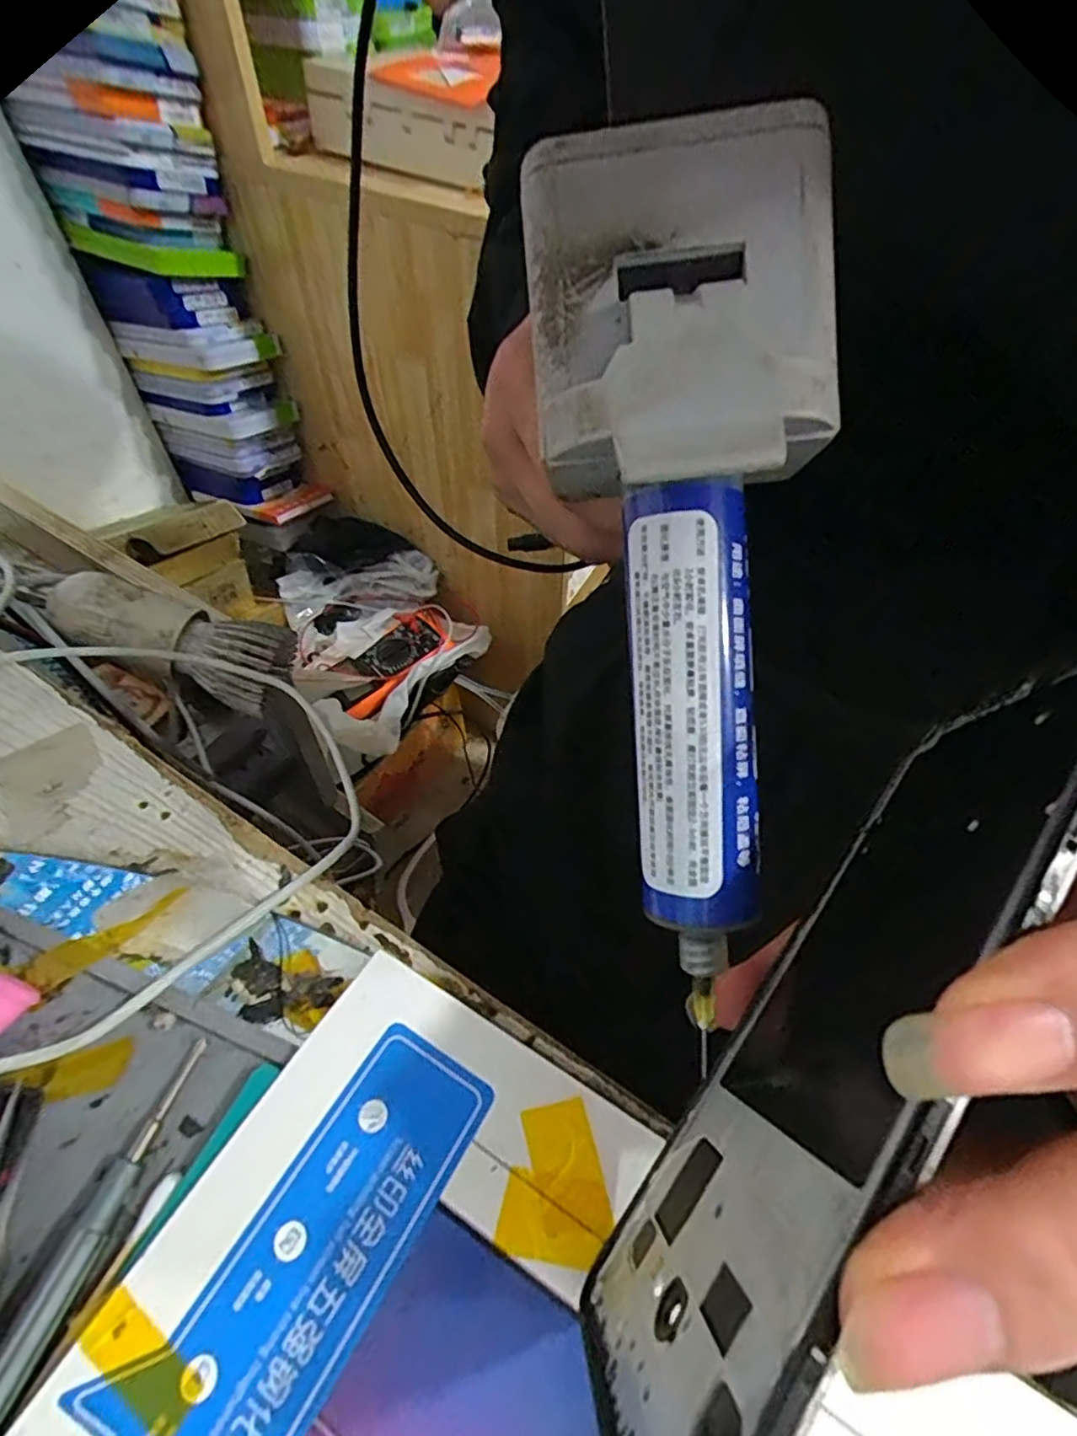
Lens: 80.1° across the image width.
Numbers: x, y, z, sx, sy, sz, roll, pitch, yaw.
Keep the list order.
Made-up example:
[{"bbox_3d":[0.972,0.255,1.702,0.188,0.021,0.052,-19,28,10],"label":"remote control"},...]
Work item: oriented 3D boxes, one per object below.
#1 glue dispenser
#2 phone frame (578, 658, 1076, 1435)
[{"bbox_3d":[0.031,-0.028,0.123,0.050,0.157,0.028,-7,11,-10],"label":"glue dispenser"},{"bbox_3d":[0.055,0.052,0.117,0.004,0.076,0.147,36,74,10],"label":"phone frame"}]

